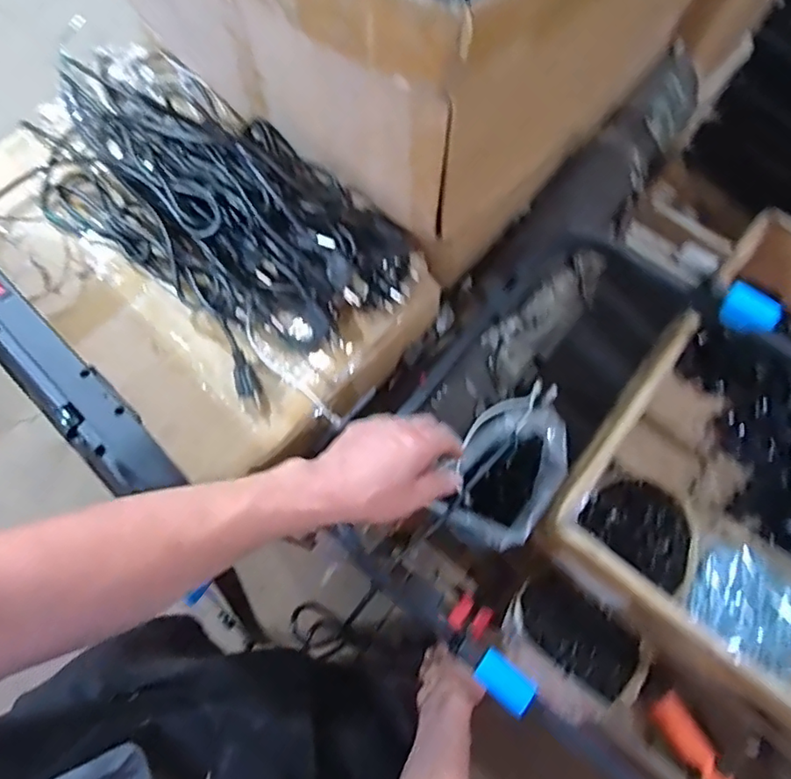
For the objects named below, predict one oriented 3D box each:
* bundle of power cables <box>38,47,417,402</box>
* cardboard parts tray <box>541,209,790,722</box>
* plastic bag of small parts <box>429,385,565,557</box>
[{"bbox_3d":[-0.224,-0.220,0.648,0.512,0.089,0.251,42,77,12],"label":"bundle of power cables"},{"bbox_3d":[0.471,0.078,0.749,0.349,0.191,0.540,37,76,11],"label":"cardboard parts tray"},{"bbox_3d":[0.140,0.097,0.718,0.128,0.123,0.201,35,76,10],"label":"plastic bag of small parts"}]

